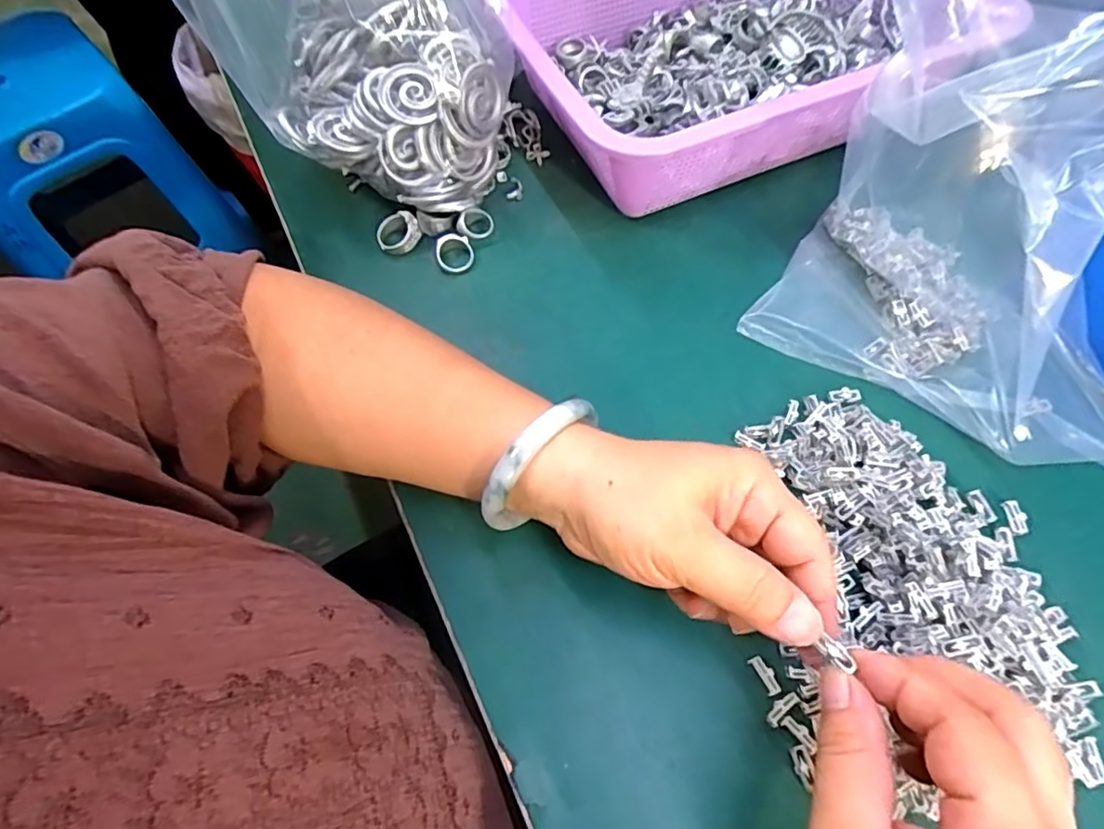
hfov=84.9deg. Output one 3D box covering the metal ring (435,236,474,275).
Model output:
[{"bbox_3d":[-0.062,-0.103,0.386,0.023,0.004,0.026,-10,82,-9],"label":"metal ring"}]

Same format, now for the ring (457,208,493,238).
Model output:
[{"bbox_3d":[-0.050,-0.124,0.391,0.023,0.009,0.020,-10,91,-14],"label":"ring"}]

